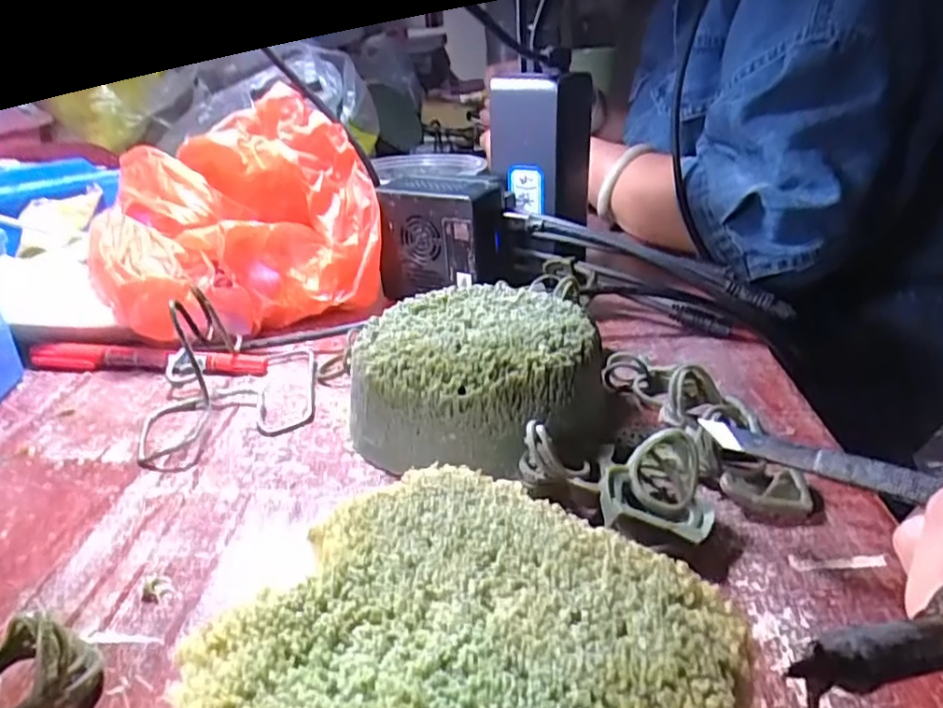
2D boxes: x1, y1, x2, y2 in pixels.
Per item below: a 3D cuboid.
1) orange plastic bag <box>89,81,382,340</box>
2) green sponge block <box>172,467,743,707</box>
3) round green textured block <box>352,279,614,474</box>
[{"bbox_3d":[-0.147,-0.077,0.392,0.137,0.116,0.149,20,35,40],"label":"orange plastic bag"},{"bbox_3d":[-0.001,0.078,0.139,0.100,0.043,0.098,13,30,30],"label":"green sponge block"},{"bbox_3d":[0.002,0.010,0.277,0.101,0.046,0.092,-3,26,1],"label":"round green textured block"}]

